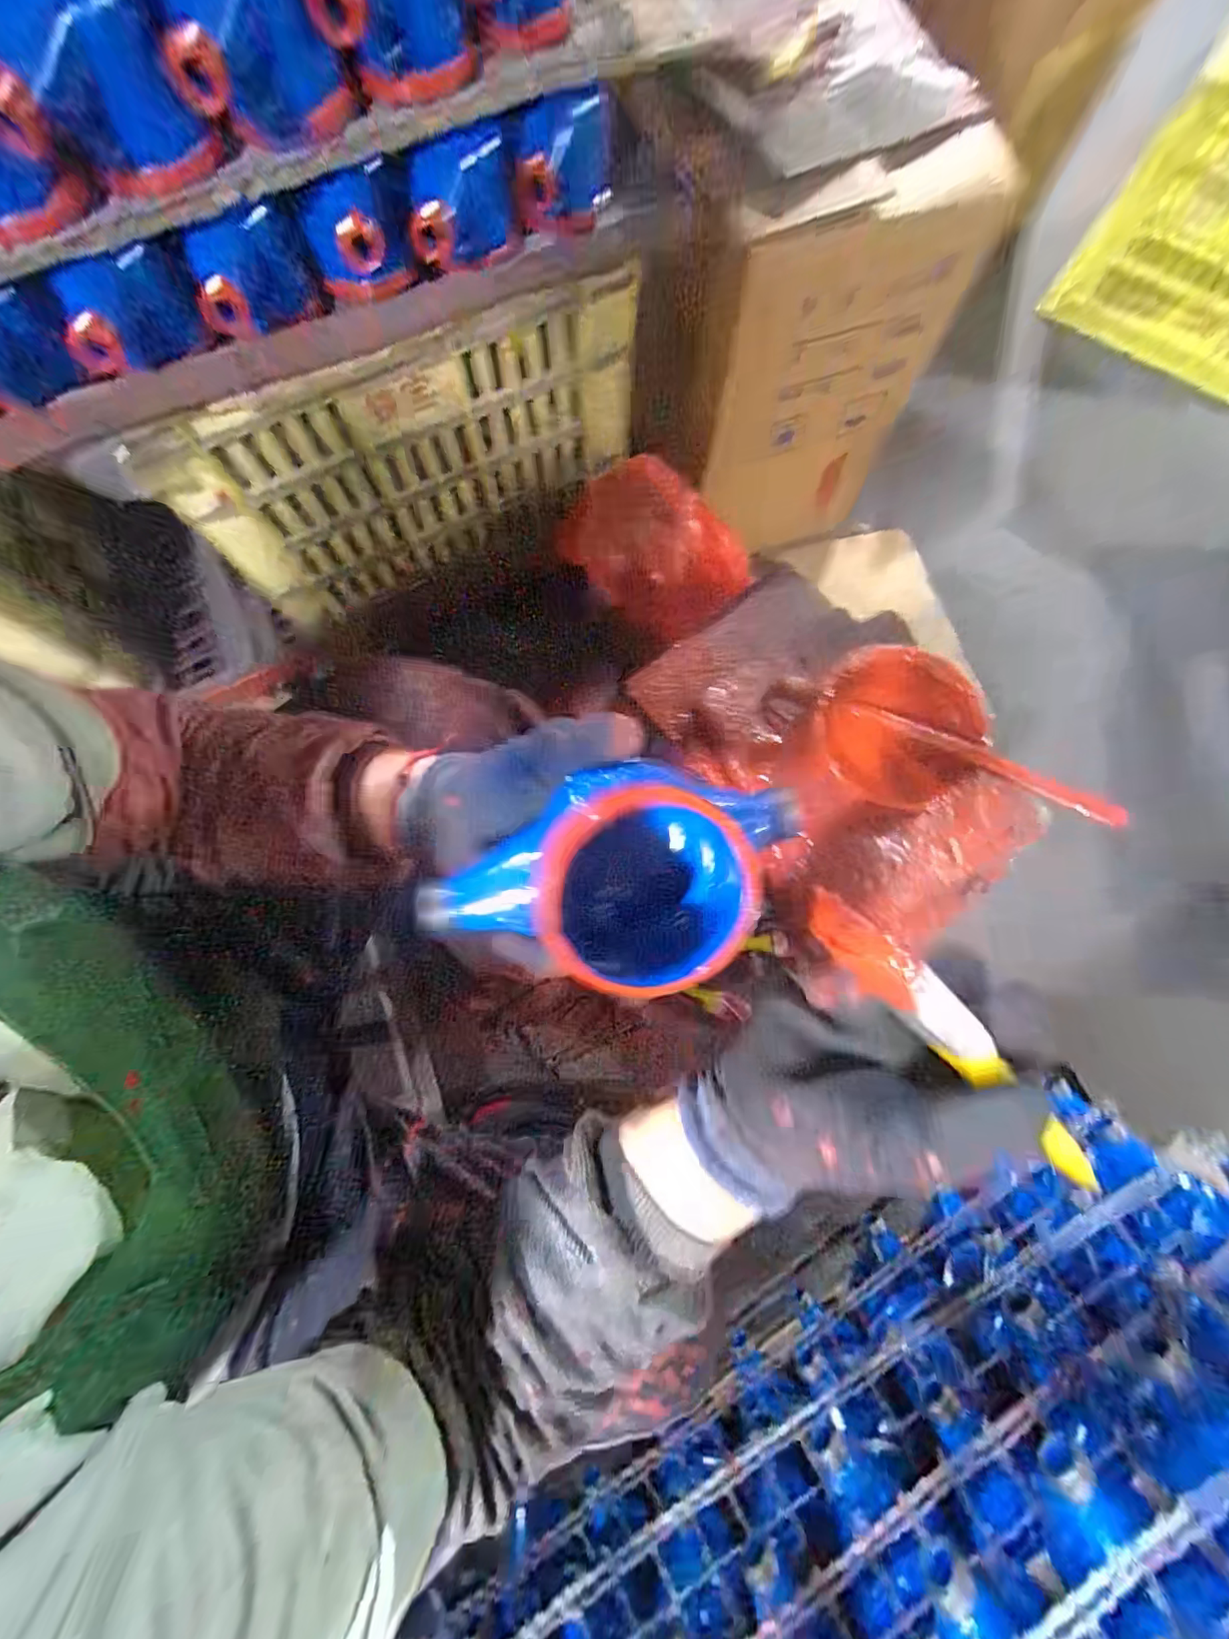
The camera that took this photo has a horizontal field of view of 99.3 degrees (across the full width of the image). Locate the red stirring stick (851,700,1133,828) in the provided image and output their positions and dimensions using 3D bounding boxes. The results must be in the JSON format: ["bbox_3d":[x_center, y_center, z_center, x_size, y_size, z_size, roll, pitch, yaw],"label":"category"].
[{"bbox_3d":[0.281,-0.049,0.407,0.195,0.014,0.013,34,79,25],"label":"red stirring stick"}]

